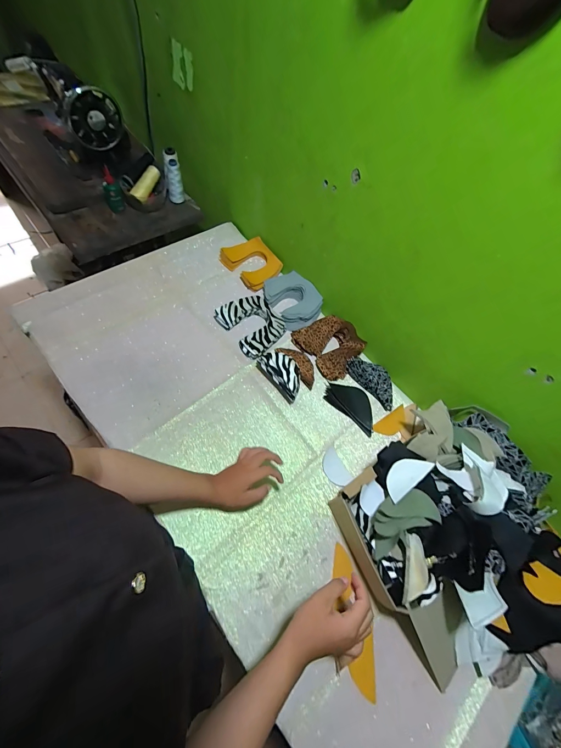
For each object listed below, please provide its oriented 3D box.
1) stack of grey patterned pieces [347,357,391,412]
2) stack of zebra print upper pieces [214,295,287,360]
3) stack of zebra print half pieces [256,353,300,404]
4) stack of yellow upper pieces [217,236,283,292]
[{"bbox_3d":[0.233,0.010,0.755,0.073,0.022,0.143,-39,73,-19],"label":"stack of grey patterned pieces"},{"bbox_3d":[-0.065,-0.129,0.769,0.136,0.022,0.157,-36,72,-19],"label":"stack of zebra print upper pieces"},{"bbox_3d":[0.005,-0.003,0.707,0.063,0.056,0.127,-39,76,-26],"label":"stack of zebra print half pieces"},{"bbox_3d":[-0.078,-0.313,0.862,0.123,0.025,0.163,-36,72,-18],"label":"stack of yellow upper pieces"}]

